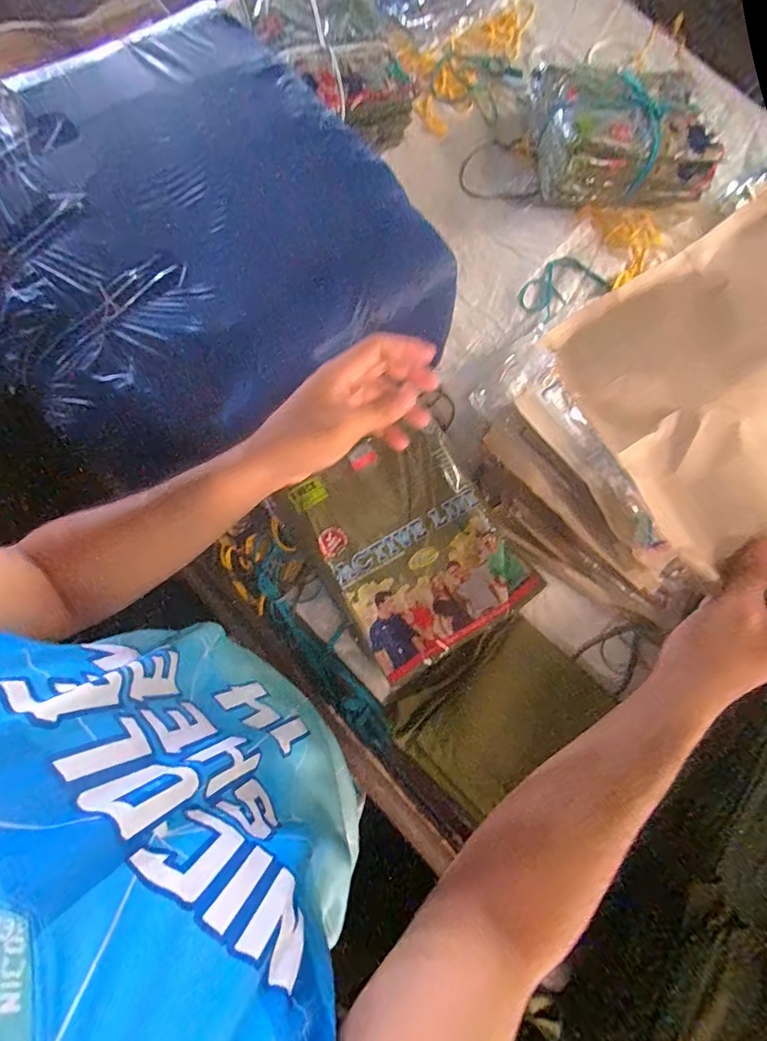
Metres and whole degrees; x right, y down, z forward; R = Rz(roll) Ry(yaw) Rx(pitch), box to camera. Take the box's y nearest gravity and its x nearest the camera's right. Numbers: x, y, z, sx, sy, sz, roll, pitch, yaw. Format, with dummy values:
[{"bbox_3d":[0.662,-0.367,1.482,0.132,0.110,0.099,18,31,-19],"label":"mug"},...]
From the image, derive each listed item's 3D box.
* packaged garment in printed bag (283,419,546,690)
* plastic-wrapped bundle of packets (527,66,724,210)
[{"bbox_3d":[0.034,0.030,0.536,0.194,0.053,0.241,-31,78,-10],"label":"packaged garment in printed bag"},{"bbox_3d":[0.372,-0.603,0.732,0.262,0.107,0.193,-4,76,-5],"label":"plastic-wrapped bundle of packets"}]

